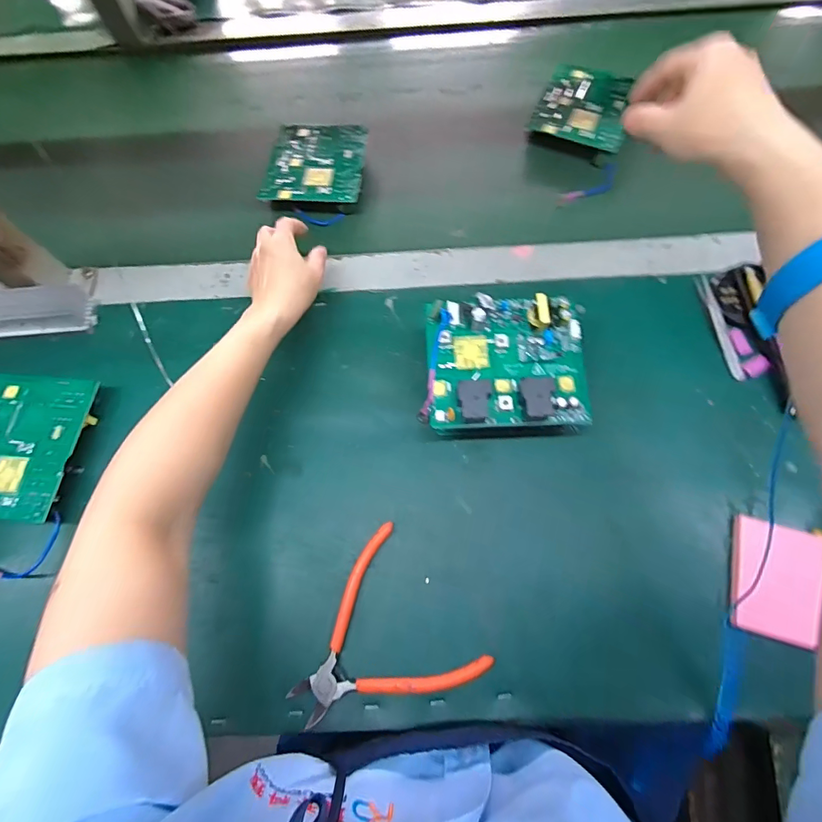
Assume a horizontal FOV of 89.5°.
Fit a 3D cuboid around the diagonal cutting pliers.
[{"bbox_3d":[-0.031,0.182,0.325,0.132,0.014,0.131,-35,73,-10],"label":"diagonal cutting pliers"}]

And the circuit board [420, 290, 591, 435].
[{"bbox_3d":[0.079,-0.045,0.342,0.133,0.038,0.113,-2,70,1],"label":"circuit board"}]

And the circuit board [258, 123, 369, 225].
[{"bbox_3d":[-0.111,-0.291,0.505,0.111,0.034,0.132,5,68,4],"label":"circuit board"}]

